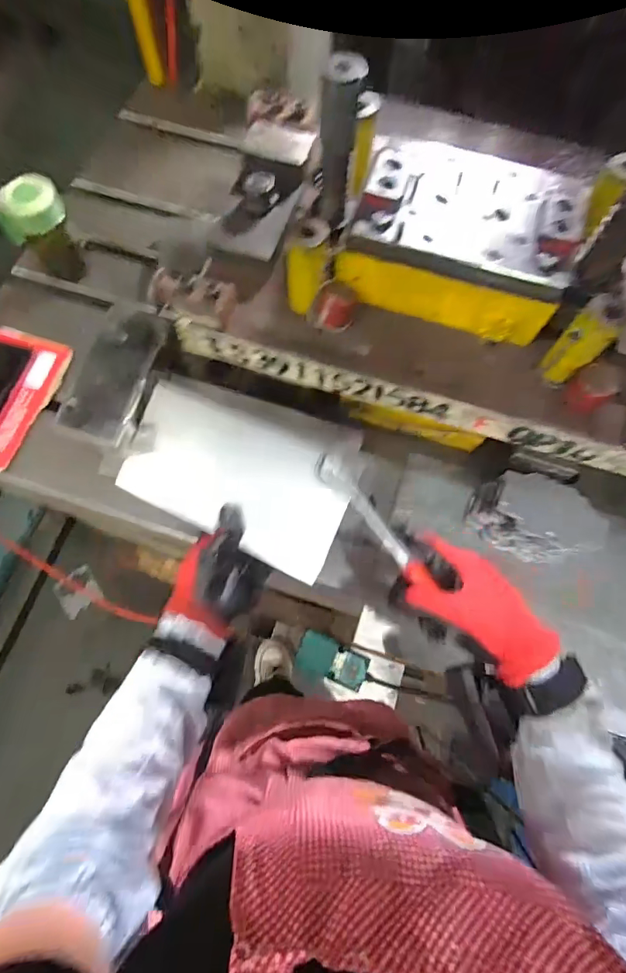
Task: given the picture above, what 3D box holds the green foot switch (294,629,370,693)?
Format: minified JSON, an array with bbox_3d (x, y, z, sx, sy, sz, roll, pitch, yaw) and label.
[{"bbox_3d":[0.052,0.468,1.209,0.199,0.067,0.100,21,71,6],"label":"green foot switch"}]

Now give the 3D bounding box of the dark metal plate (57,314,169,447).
[{"bbox_3d":[-0.220,-0.126,0.498,0.068,0.021,0.156,17,73,-4],"label":"dark metal plate"}]

